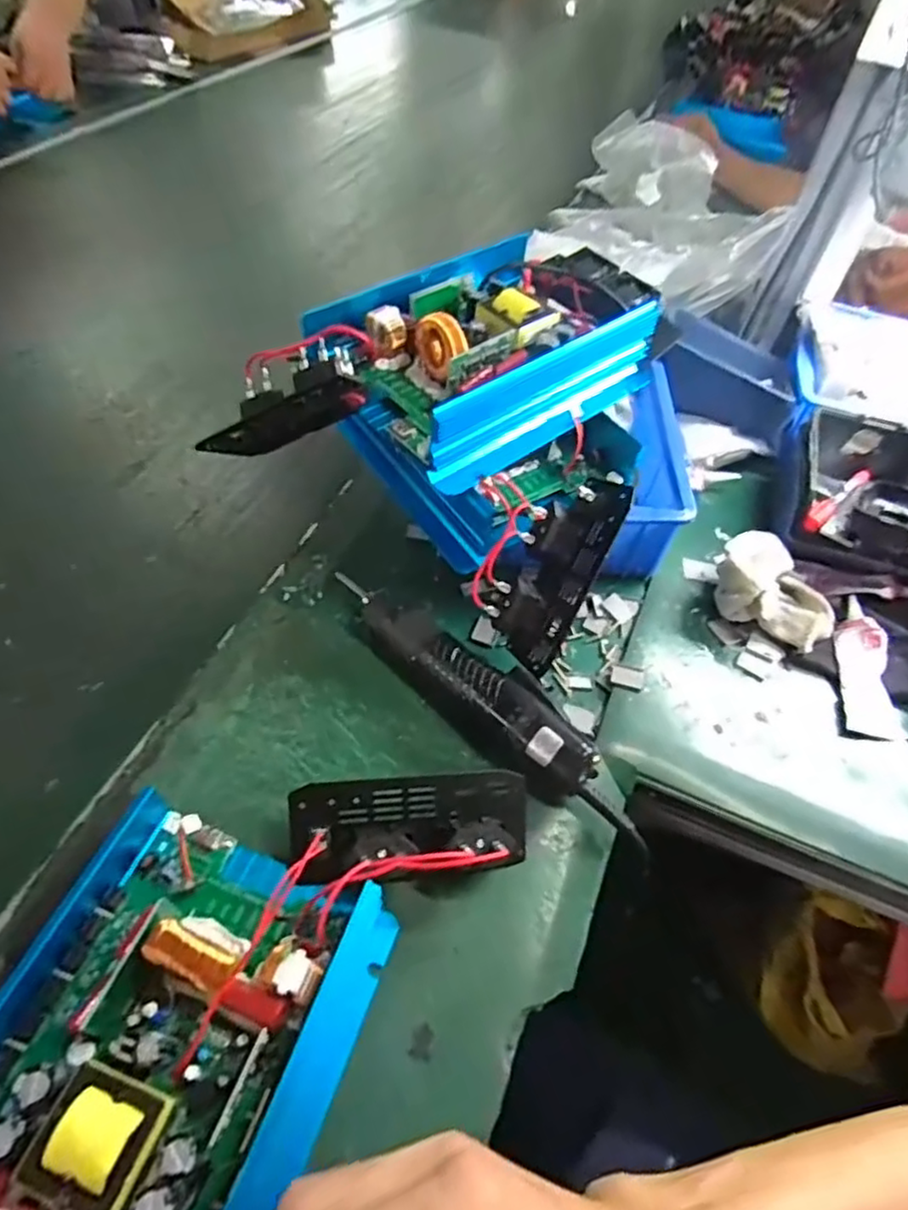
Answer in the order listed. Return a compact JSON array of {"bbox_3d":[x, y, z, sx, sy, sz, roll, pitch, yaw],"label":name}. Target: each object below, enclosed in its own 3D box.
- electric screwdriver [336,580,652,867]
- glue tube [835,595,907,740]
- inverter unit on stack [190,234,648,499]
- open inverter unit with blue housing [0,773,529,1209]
[{"bbox_3d":[0.016,0.063,0.462,0.051,0.040,0.285,-34,62,-28],"label":"electric screwdriver"},{"bbox_3d":[0.328,0.045,0.520,0.041,0.022,0.124,11,52,3],"label":"glue tube"},{"bbox_3d":[0.003,-0.181,0.485,0.182,0.076,0.330,39,58,23],"label":"inverter unit on stack"},{"bbox_3d":[-0.115,0.201,0.321,0.200,0.058,0.350,22,53,12],"label":"open inverter unit with blue housing"}]

